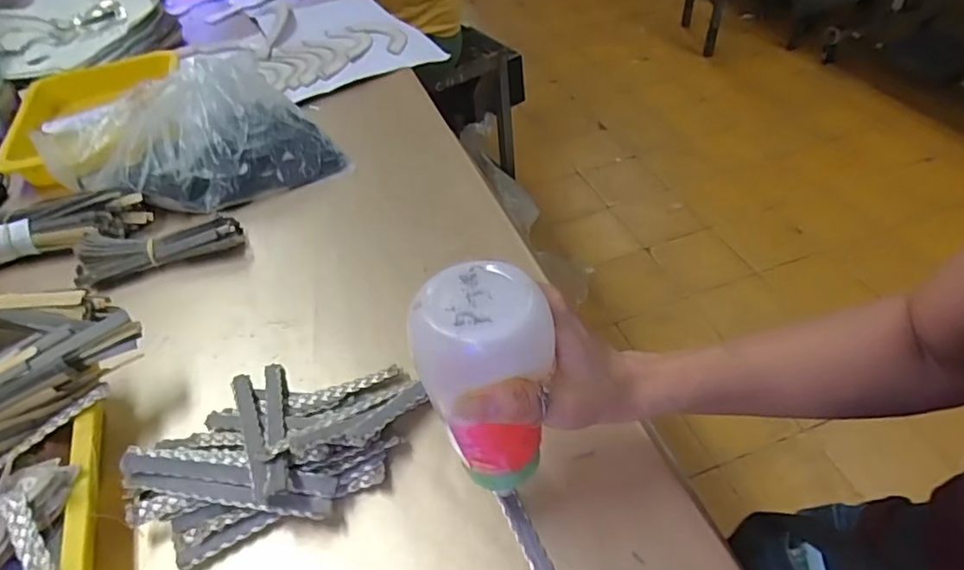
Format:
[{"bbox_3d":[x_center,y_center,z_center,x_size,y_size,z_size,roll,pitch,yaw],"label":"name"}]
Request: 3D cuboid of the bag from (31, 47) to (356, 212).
[{"bbox_3d":[-0.308,-0.159,0.621,0.276,0.101,0.153,-22,48,-13],"label":"bag"}]

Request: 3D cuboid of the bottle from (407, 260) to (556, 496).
[{"bbox_3d":[0.004,0.056,0.294,0.061,0.128,0.049,-18,33,-15],"label":"bottle"}]

